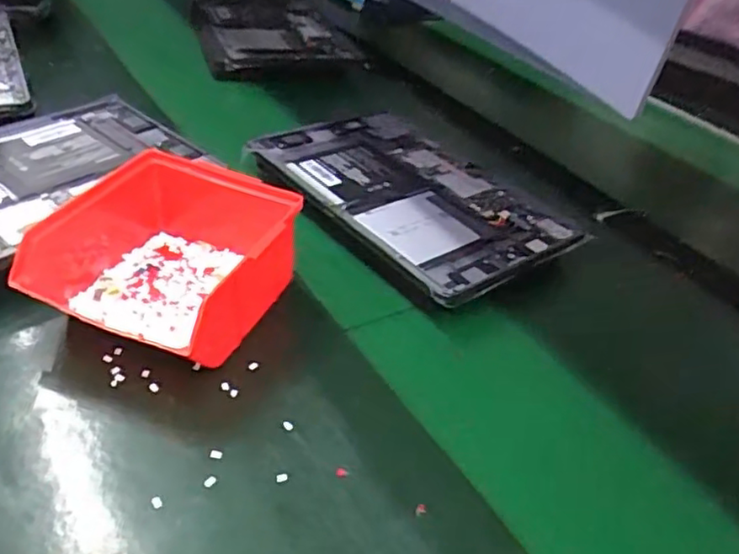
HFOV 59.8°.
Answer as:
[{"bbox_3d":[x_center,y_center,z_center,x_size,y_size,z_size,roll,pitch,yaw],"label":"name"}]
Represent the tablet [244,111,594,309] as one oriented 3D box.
[{"bbox_3d":[0.033,-0.077,0.557,0.171,0.011,0.266,-23,46,-35],"label":"tablet"}]

